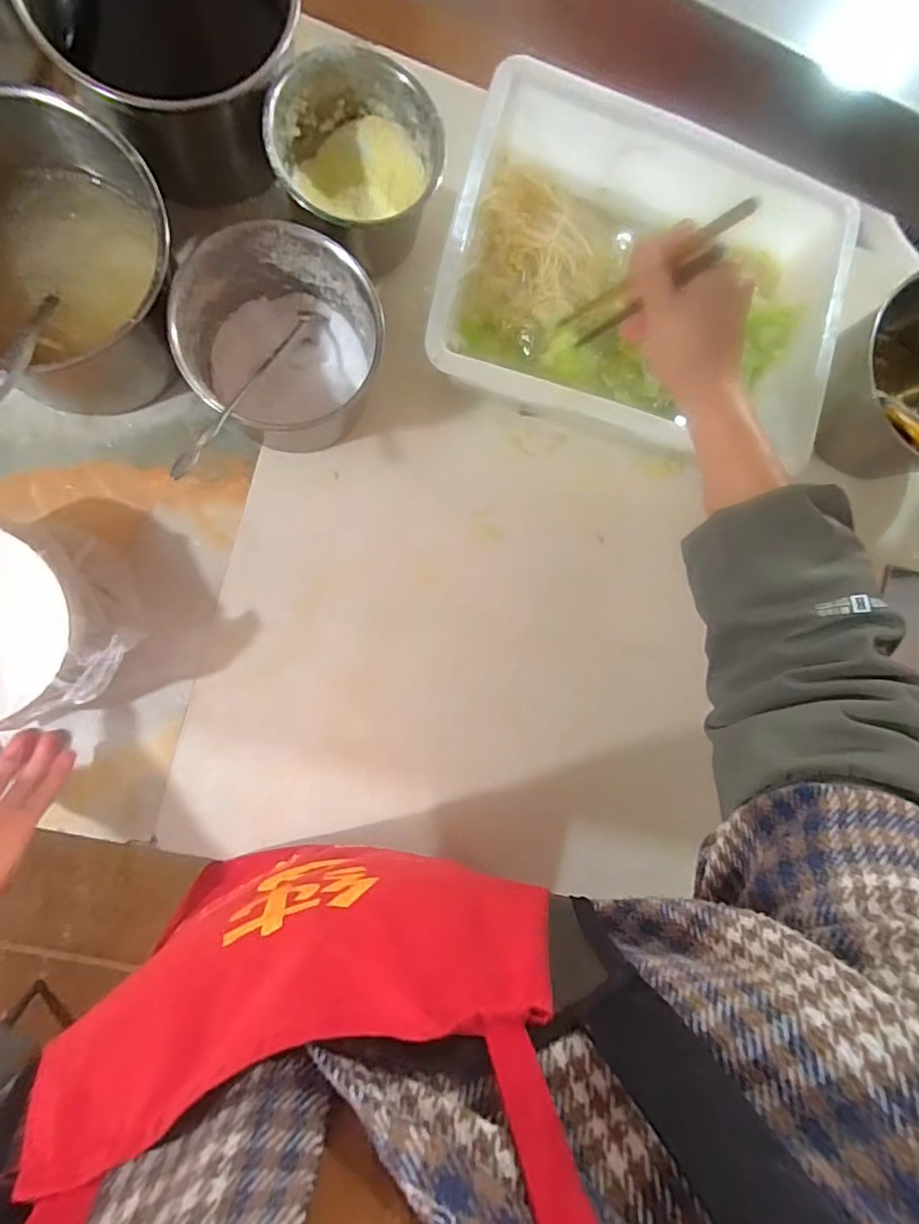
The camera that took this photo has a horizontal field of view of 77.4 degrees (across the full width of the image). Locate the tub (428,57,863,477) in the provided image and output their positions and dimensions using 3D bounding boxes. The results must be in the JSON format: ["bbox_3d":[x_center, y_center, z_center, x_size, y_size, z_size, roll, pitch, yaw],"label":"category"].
[{"bbox_3d":[0.170,-0.308,0.548,0.351,0.098,0.305,15,87,-10],"label":"tub"}]

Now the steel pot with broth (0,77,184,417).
[{"bbox_3d":[-0.320,-0.266,0.458,0.196,0.136,0.188,0,90,-10],"label":"steel pot with broth"}]

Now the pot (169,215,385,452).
[{"bbox_3d":[-0.149,-0.227,0.490,0.144,0.104,0.139,0,90,-10],"label":"pot"}]

